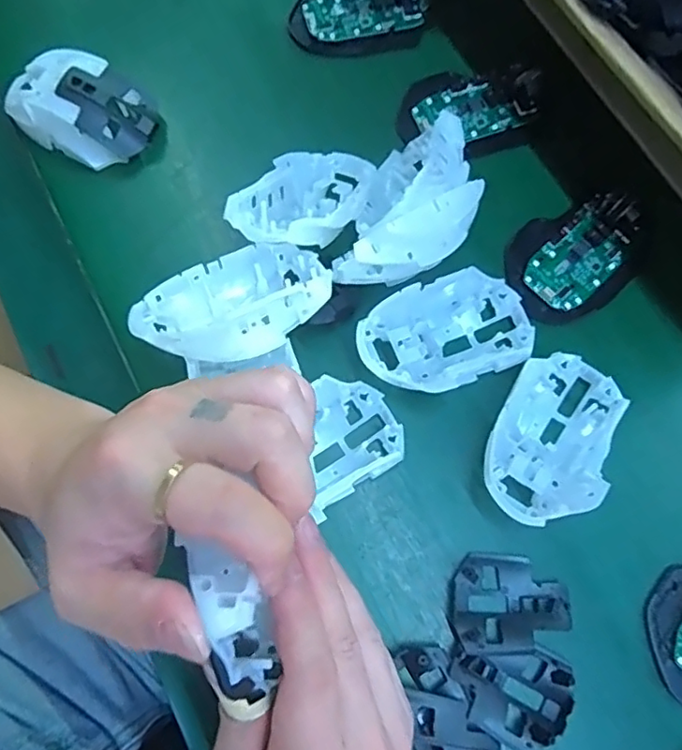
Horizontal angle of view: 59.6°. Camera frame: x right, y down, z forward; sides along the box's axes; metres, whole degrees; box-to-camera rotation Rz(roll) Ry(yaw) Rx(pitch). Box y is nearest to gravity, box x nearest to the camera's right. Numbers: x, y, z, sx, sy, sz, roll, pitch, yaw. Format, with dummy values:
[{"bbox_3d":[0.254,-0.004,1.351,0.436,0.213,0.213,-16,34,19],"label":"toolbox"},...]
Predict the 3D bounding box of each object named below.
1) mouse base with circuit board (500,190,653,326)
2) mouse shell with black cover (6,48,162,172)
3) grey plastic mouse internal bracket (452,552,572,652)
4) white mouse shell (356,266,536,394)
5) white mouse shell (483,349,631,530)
[{"bbox_3d":[0.163,-0.084,0.404,0.105,0.024,0.072,-32,76,-11],"label":"mouse base with circuit board"},{"bbox_3d":[-0.185,-0.190,0.424,0.105,0.038,0.065,26,74,6],"label":"mouse shell with black cover"},{"bbox_3d":[0.097,0.130,0.342,0.066,0.014,0.051,3,73,-1],"label":"grey plastic mouse internal bracket"},{"bbox_3d":[0.065,-0.026,0.372,0.112,0.036,0.066,-22,75,-8],"label":"white mouse shell"},{"bbox_3d":[0.126,0.038,0.356,0.067,0.039,0.110,31,75,8],"label":"white mouse shell"}]

